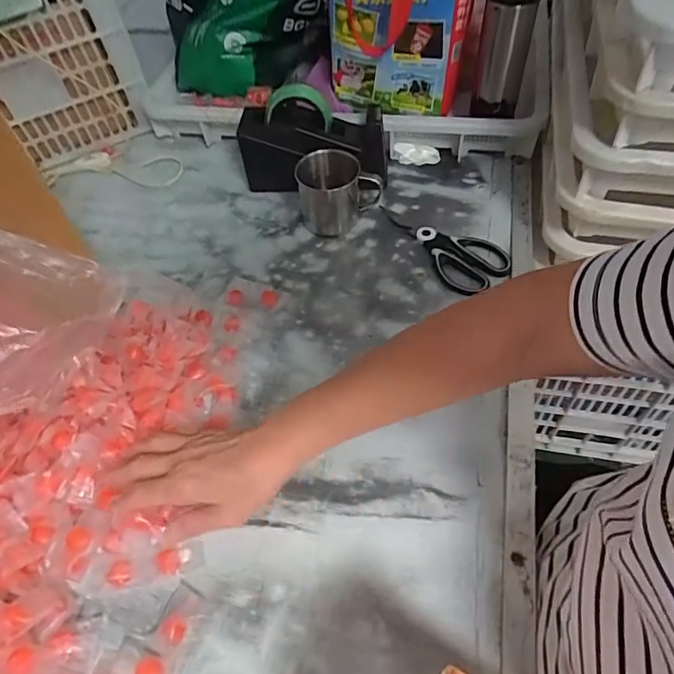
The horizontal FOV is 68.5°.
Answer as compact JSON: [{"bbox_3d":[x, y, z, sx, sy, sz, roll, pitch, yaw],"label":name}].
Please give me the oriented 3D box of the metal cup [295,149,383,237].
[{"bbox_3d":[0.003,-0.194,0.659,0.107,0.081,0.087,-14,54,-4],"label":"metal cup"}]

